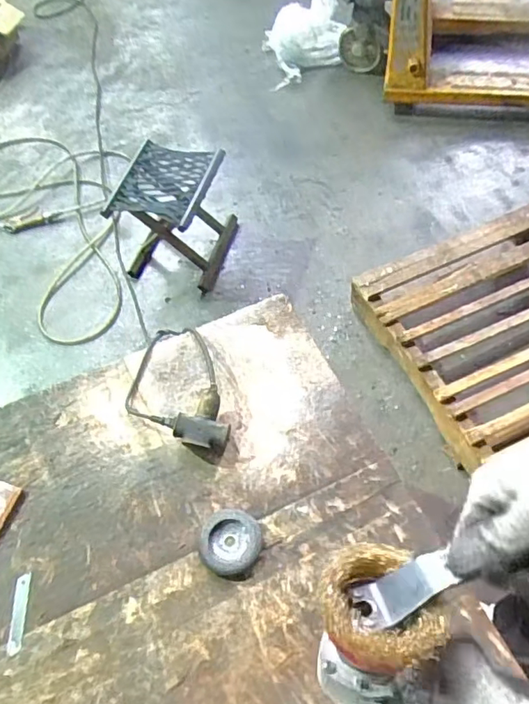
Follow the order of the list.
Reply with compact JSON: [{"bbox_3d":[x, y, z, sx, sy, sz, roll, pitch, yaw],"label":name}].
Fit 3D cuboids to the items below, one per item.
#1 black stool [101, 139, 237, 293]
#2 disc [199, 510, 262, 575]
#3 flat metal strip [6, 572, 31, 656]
[{"bbox_3d":[-0.281,-0.423,1.741,0.311,0.326,0.331,10,59,11],"label":"black stool"},{"bbox_3d":[-0.048,0.267,0.776,0.086,0.018,0.087,-2,56,3],"label":"disc"},{"bbox_3d":[-0.330,0.350,0.737,0.020,0.004,0.097,-5,56,1],"label":"flat metal strip"}]

